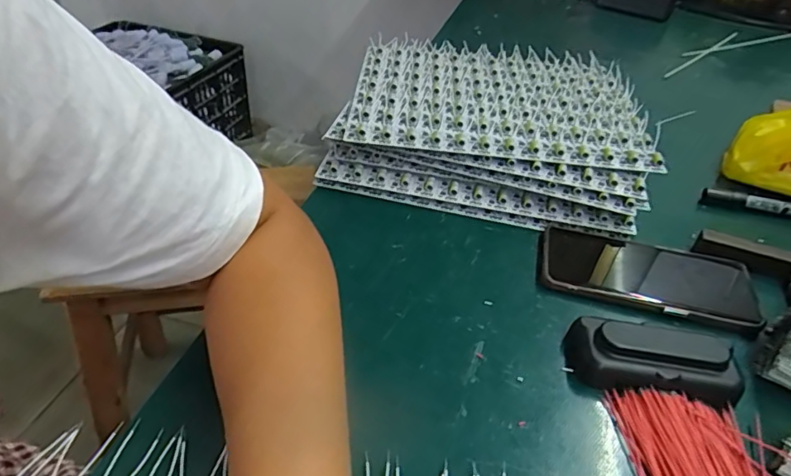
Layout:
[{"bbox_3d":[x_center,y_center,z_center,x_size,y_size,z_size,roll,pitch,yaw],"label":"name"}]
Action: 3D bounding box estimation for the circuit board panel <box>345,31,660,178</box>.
[{"bbox_3d":[0.111,-0.154,0.588,0.298,0.020,0.265,7,40,2],"label":"circuit board panel"}]

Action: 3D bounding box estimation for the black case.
[{"bbox_3d":[0.171,0.081,0.358,0.104,0.031,0.041,11,40,7],"label":"black case"}]

